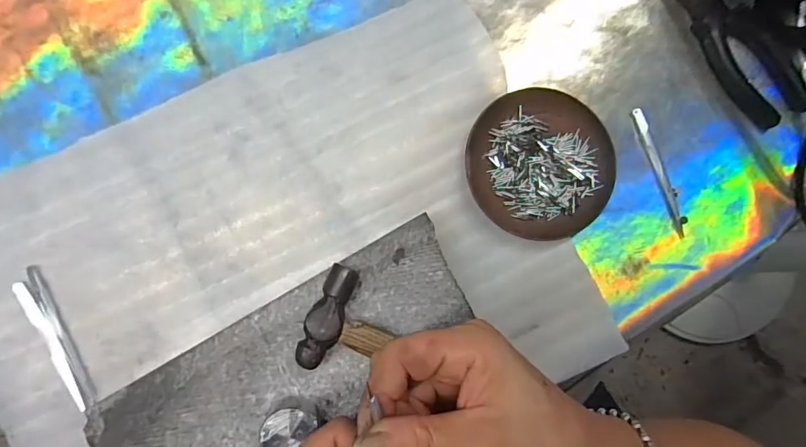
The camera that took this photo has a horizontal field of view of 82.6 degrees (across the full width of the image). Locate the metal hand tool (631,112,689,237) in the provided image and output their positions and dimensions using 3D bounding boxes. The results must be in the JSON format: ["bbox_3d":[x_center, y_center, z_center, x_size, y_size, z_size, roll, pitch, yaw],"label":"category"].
[{"bbox_3d":[0.208,-0.042,0.368,0.012,0.004,0.107,-21,88,-4],"label":"metal hand tool"}]

